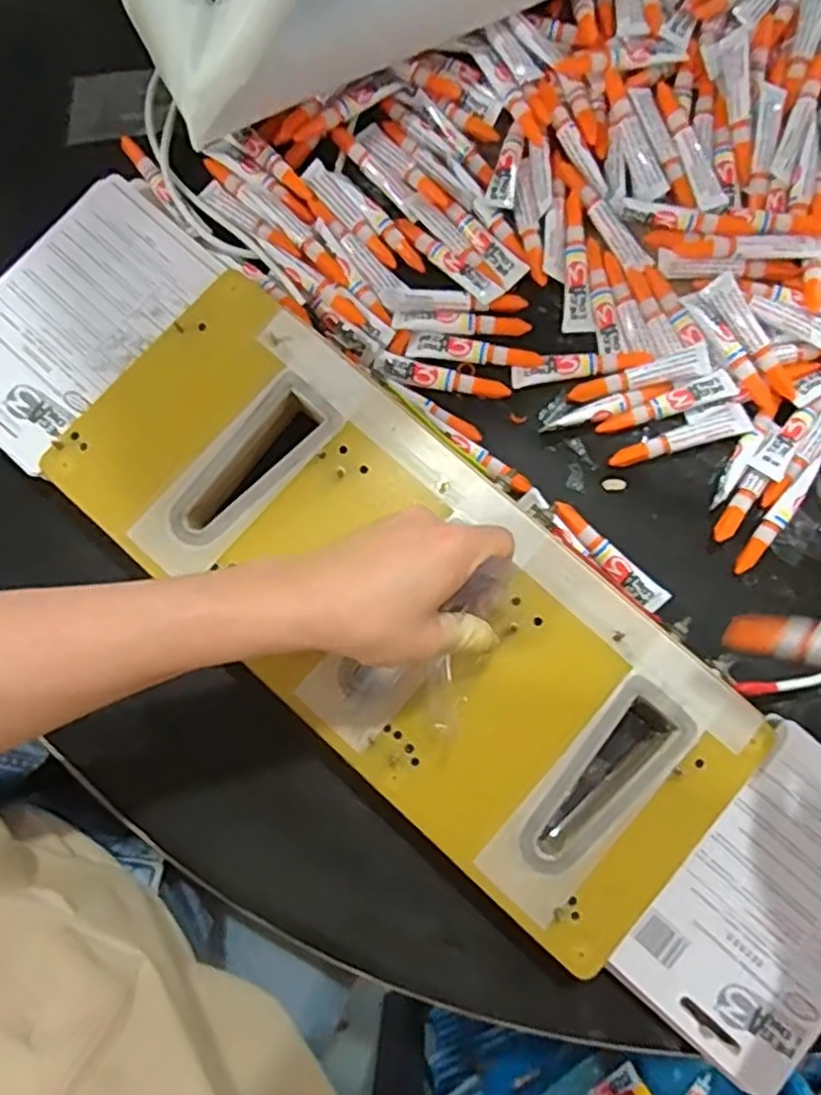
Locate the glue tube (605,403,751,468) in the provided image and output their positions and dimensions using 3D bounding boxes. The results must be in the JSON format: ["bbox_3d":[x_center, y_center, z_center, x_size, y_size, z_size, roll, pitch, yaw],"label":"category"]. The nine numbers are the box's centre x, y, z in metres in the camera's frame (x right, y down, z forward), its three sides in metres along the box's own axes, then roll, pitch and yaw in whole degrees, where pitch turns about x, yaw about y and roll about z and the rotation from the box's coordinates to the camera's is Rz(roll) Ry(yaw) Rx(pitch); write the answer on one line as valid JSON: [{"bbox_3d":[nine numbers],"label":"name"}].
[{"bbox_3d":[0.164,-0.065,0.430,0.084,0.010,0.018,-17,75,-3],"label":"glue tube"}]

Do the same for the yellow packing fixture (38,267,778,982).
[{"bbox_3d":[-0.006,0.026,0.389,0.401,0.013,0.165,43,80,6],"label":"yellow packing fixture"}]

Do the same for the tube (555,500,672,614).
[{"bbox_3d":[0.117,0.006,0.418,0.083,0.015,0.016,42,80,12],"label":"tube"}]

